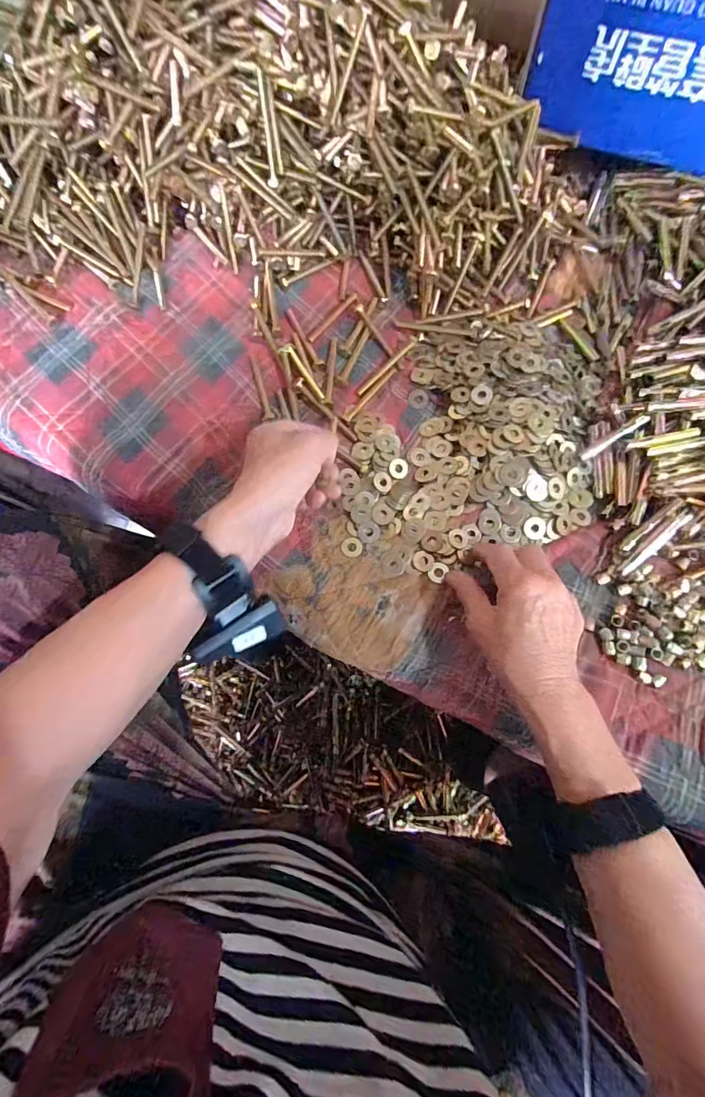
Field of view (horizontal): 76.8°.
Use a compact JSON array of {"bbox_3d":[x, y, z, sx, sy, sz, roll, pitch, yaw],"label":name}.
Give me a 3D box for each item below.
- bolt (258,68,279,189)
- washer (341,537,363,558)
[{"bbox_3d":[-0.084,-0.409,0.438,0.009,0.084,0.010,-4,46,-1],"label":"bolt"},{"bbox_3d":[-0.001,-0.001,0.410,0.019,0.004,0.019,0,76,0],"label":"washer"}]

